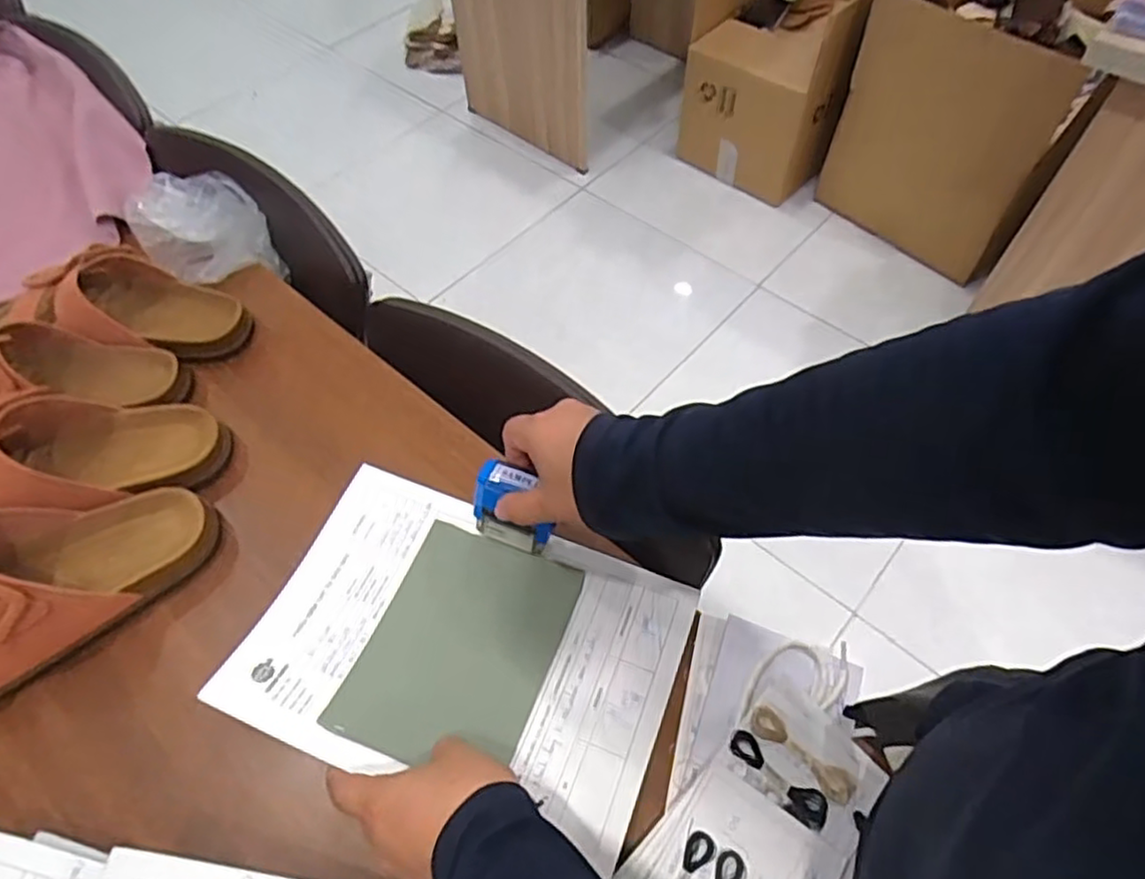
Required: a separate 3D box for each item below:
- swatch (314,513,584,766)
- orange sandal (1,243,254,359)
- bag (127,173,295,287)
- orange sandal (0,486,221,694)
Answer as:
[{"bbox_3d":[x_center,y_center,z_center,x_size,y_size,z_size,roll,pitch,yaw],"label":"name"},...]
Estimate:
[{"bbox_3d":[-0.081,0.147,0.491,0.130,0.019,0.163,17,60,12],"label":"swatch"},{"bbox_3d":[-0.412,-0.129,0.629,0.211,0.070,0.096,13,59,-4],"label":"orange sandal"},{"bbox_3d":[-0.373,-0.214,0.690,0.115,0.094,0.065,-18,59,-9],"label":"bag"},{"bbox_3d":[-0.393,0.101,0.488,0.236,0.091,0.103,-36,63,-18],"label":"orange sandal"}]

